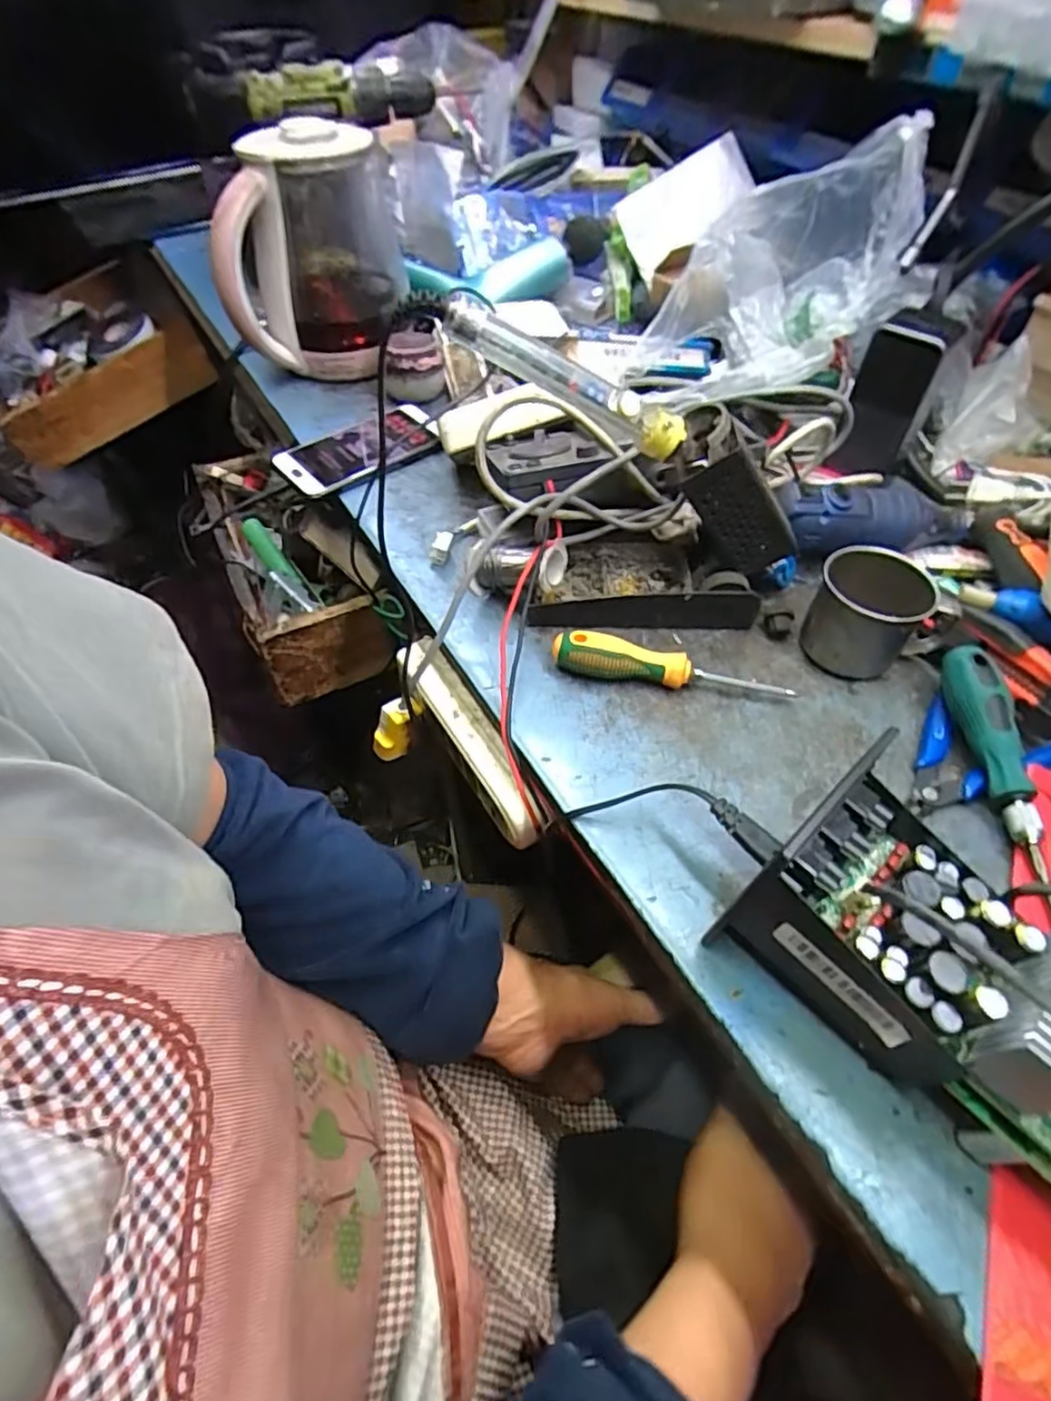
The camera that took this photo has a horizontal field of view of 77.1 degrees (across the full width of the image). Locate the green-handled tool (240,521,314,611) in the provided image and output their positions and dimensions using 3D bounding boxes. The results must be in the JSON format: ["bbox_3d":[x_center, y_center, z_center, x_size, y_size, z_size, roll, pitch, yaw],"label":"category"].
[{"bbox_3d":[-0.243,-0.133,0.644,0.021,0.017,0.144,-27,57,-20],"label":"green-handled tool"}]

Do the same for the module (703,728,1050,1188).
[{"bbox_3d":[0.180,0.120,0.278,0.086,0.095,0.178,-35,60,-25],"label":"module"}]

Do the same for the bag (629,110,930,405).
[{"bbox_3d":[0.184,-0.327,0.501,0.172,0.140,0.154,7,52,5],"label":"bag"}]

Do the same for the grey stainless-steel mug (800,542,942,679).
[{"bbox_3d":[0.223,-0.057,0.436,0.063,0.057,0.066,23,55,17],"label":"grey stainless-steel mug"}]

